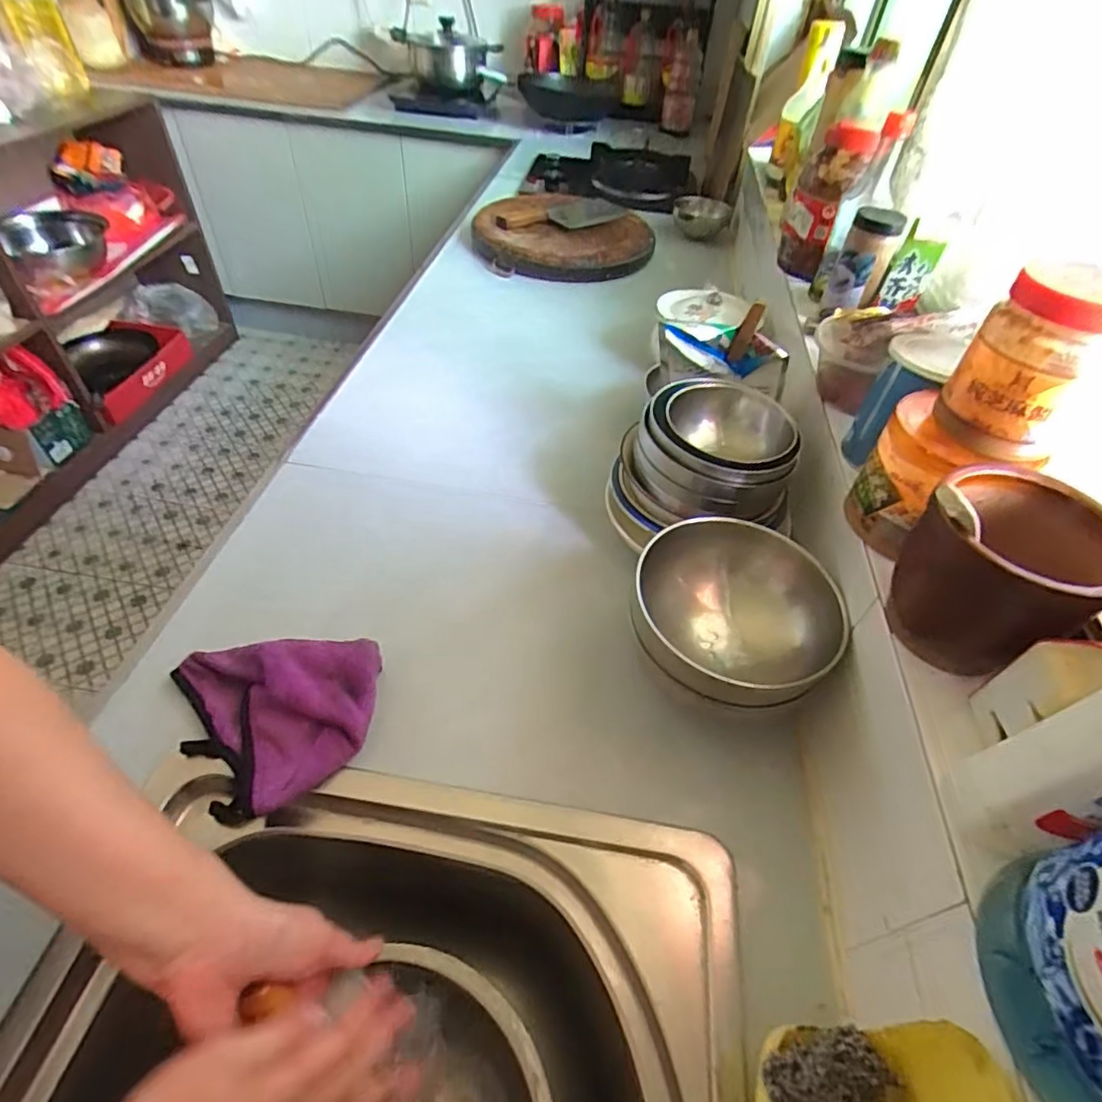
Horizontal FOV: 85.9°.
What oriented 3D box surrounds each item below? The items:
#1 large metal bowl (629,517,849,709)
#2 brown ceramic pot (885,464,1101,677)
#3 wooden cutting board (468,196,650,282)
[{"bbox_3d":[0.150,0.055,0.502,0.162,0.077,0.165,11,48,5],"label":"large metal bowl"},{"bbox_3d":[0.276,0.013,0.369,0.100,0.116,0.104,-28,56,-27],"label":"brown ceramic pot"},{"bbox_3d":[0.012,-0.625,1.167,0.352,0.055,0.334,36,55,25],"label":"wooden cutting board"}]

